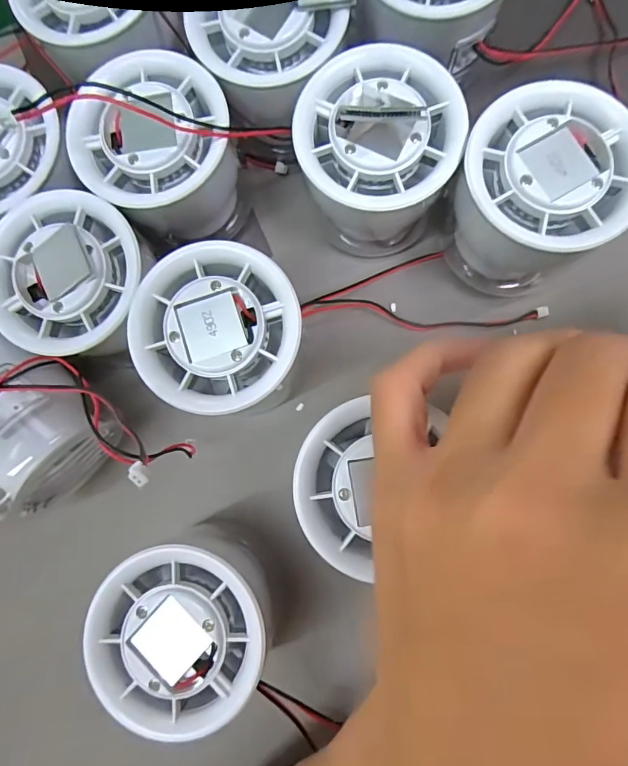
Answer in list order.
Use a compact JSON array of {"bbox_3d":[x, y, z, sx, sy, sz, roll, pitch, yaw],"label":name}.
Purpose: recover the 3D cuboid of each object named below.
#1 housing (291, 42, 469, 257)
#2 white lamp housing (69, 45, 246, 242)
[{"bbox_3d":[0.025,-0.082,0.182,0.055,0.054,0.057,-1,84,6],"label":"housing"},{"bbox_3d":[-0.056,-0.086,0.186,0.054,0.055,0.055,-1,84,6],"label":"white lamp housing"}]

